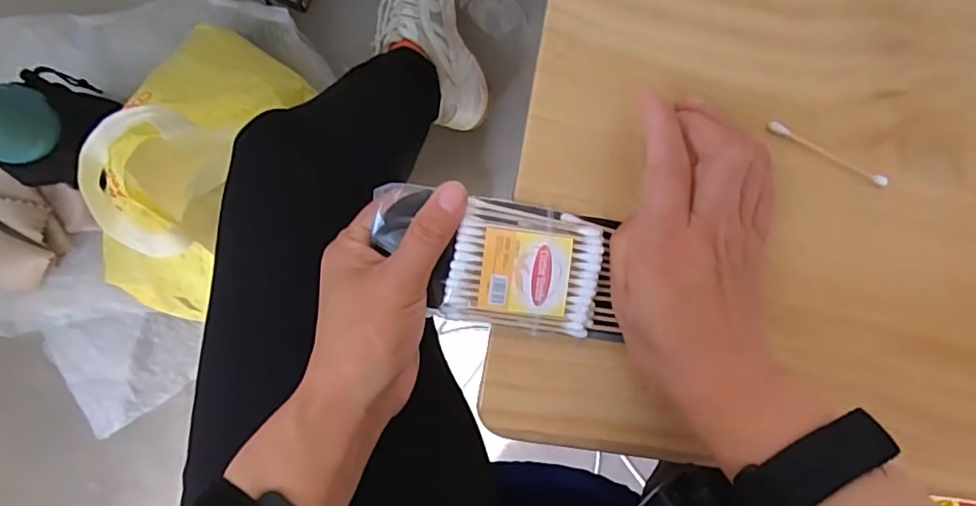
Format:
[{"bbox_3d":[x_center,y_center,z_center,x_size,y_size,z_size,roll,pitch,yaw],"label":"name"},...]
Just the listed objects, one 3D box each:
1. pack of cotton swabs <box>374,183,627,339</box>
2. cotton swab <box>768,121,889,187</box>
[{"bbox_3d":[0.005,0.005,0.286,0.121,0.016,0.061,10,92,-7],"label":"pack of cotton swabs"},{"bbox_3d":[0.179,-0.052,0.302,0.072,0.004,0.007,24,90,-8],"label":"cotton swab"}]

